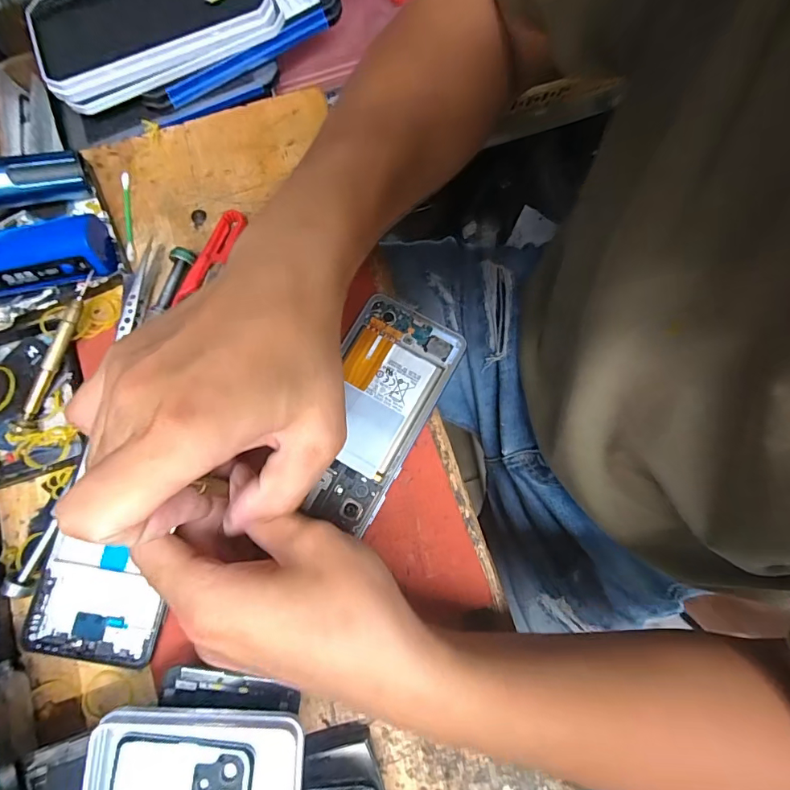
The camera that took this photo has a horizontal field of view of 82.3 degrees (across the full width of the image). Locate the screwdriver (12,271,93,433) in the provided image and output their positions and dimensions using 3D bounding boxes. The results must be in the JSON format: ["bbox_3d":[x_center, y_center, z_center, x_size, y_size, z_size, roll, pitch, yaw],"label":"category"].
[{"bbox_3d":[-0.217,-0.028,0.290,0.012,0.015,0.107,16,78,3],"label":"screwdriver"}]

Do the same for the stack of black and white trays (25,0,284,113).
[{"bbox_3d":[-0.187,-0.290,0.348,0.179,0.022,0.100,-23,79,-5],"label":"stack of black and white trays"}]

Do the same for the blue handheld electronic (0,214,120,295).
[{"bbox_3d":[-0.255,-0.086,0.295,0.131,0.028,0.035,-11,78,-3],"label":"blue handheld electronic"}]

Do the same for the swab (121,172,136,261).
[{"bbox_3d":[-0.196,-0.130,0.330,0.006,0.008,0.067,-9,78,-2],"label":"swab"}]

